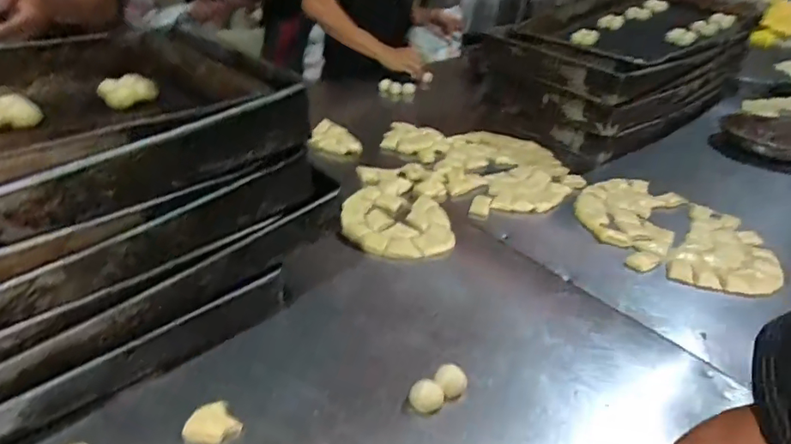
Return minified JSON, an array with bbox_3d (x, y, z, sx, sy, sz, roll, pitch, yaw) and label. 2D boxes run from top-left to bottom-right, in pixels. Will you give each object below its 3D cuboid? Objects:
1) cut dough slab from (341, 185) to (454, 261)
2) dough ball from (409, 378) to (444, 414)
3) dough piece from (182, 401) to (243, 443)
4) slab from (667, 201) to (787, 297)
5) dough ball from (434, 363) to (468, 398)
[{"bbox_3d":[0.004,-0.004,0.850,0.179,0.017,0.179,5,35,-2],"label":"cut dough slab"},{"bbox_3d":[0.034,0.194,0.566,0.036,0.022,0.031,9,35,4],"label":"dough ball"},{"bbox_3d":[-0.187,0.208,0.519,0.049,0.023,0.036,-25,46,-36],"label":"dough piece"},{"bbox_3d":[0.552,0.053,0.851,0.148,0.021,0.246,25,40,25],"label":"slab"},{"bbox_3d":[0.062,0.185,0.582,0.036,0.032,0.033,4,35,-3],"label":"dough ball"}]

